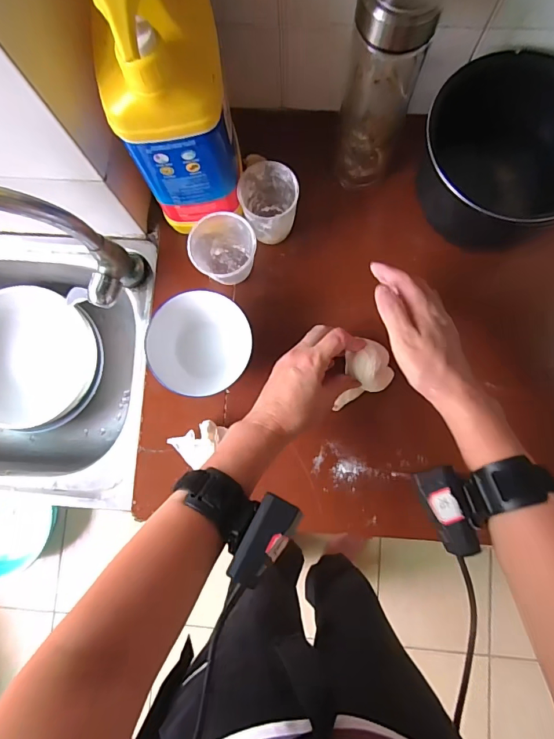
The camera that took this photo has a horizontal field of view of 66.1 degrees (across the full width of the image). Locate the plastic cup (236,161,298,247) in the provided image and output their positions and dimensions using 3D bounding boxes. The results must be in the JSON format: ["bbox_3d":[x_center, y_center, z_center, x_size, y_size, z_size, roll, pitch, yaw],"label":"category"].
[{"bbox_3d":[-0.007,-0.178,0.472,0.058,0.076,0.062,0,82,2],"label":"plastic cup"}]

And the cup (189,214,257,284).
[{"bbox_3d":[-0.060,-0.133,0.480,0.062,0.068,0.063,0,82,2],"label":"cup"}]

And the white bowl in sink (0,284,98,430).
[{"bbox_3d":[-0.347,-0.020,0.593,0.175,0.052,0.179,0,82,2],"label":"white bowl in sink"}]

